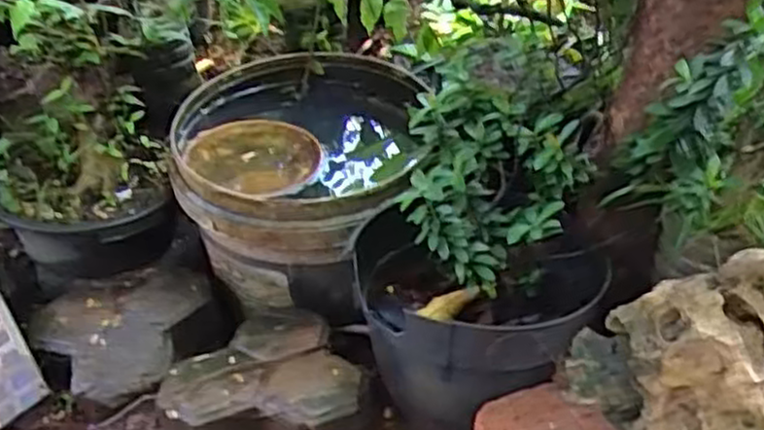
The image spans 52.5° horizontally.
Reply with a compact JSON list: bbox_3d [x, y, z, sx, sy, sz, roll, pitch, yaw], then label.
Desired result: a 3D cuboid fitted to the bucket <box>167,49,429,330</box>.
[{"bbox_3d":[-0.095,-0.040,0.909,0.271,0.178,0.286,1,38,-1],"label":"bucket"}]

